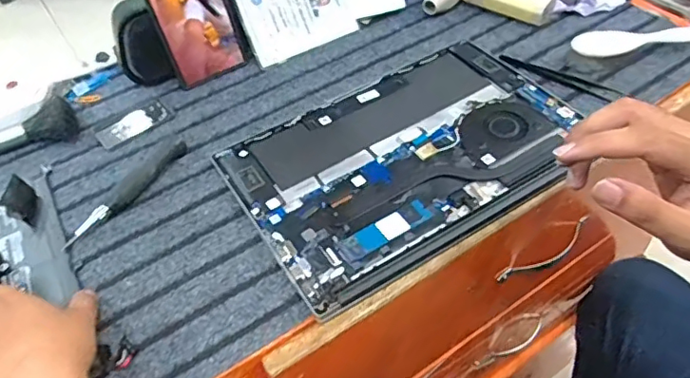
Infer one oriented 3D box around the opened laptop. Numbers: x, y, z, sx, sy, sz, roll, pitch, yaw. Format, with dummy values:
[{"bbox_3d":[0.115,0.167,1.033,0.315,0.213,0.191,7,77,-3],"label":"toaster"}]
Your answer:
[{"bbox_3d":[0.059,-0.041,0.514,0.316,0.022,0.213,-27,51,-17],"label":"opened laptop"}]

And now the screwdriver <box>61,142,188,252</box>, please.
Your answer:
[{"bbox_3d":[-0.205,0.002,0.514,0.017,0.018,0.141,26,56,26],"label":"screwdriver"}]

